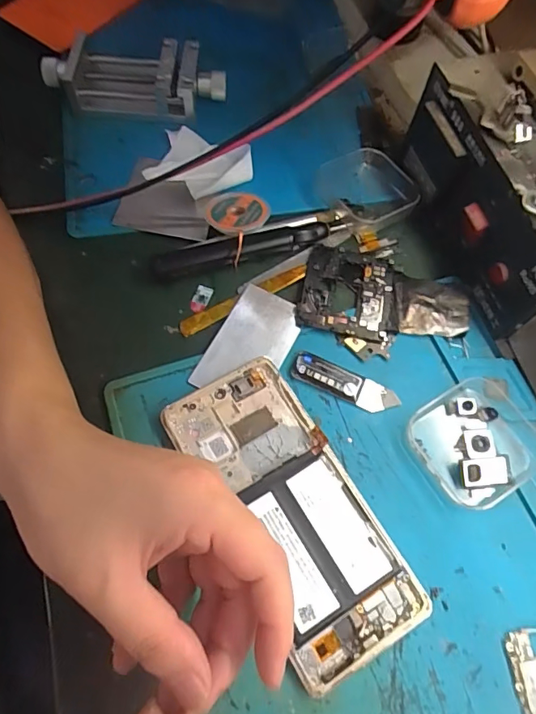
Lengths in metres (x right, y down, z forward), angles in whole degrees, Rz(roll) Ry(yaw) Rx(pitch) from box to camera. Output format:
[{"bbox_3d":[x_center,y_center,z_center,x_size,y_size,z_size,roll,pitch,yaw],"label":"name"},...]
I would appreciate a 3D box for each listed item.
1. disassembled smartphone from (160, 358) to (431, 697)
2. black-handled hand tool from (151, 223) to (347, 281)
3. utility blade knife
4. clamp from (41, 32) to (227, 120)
[{"bbox_3d":[0.011,0.081,0.262,0.073,0.011,0.162,-27,68,-13],"label":"disassembled smartphone"},{"bbox_3d":[-0.012,-0.075,0.328,0.133,0.015,0.022,-14,66,-8],"label":"black-handled hand tool"},{"bbox_3d":[0.047,0.016,0.295,0.066,0.005,0.019,23,66,9],"label":"utility blade knife"},{"bbox_3d":[-0.103,-0.218,0.379,0.137,0.031,0.063,5,65,1],"label":"clamp"}]

